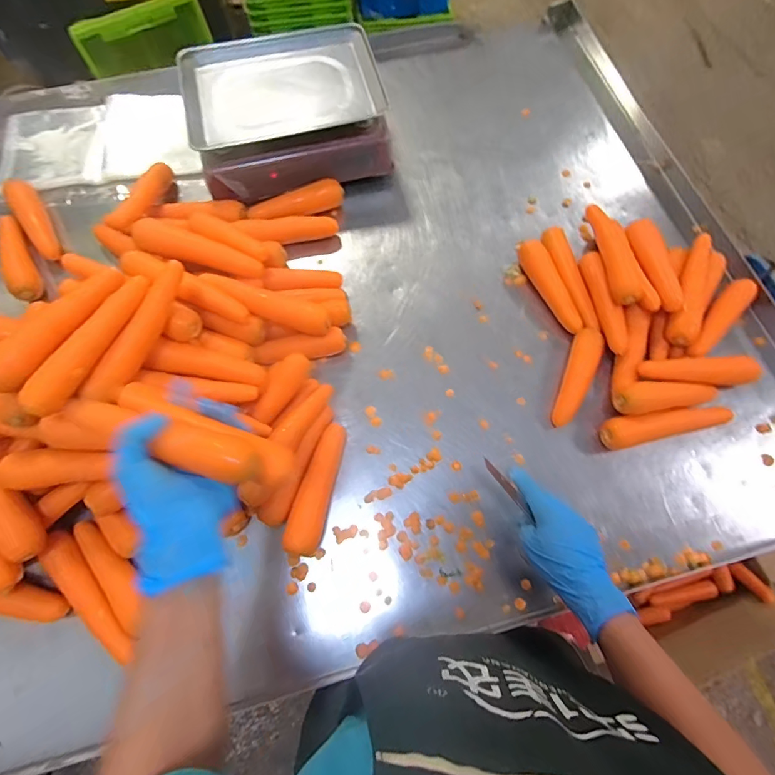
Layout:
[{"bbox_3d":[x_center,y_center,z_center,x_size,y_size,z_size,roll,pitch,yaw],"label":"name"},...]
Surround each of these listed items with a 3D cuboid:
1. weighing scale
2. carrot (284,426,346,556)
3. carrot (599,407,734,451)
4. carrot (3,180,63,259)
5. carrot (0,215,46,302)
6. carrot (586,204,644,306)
[{"bbox_3d":[-0.178,-0.499,0.776,0.336,0.114,0.293,-14,71,-5],"label":"weighing scale"},{"bbox_3d":[-0.095,0.133,0.571,0.045,0.039,0.173,10,71,3],"label":"carrot"},{"bbox_3d":[0.395,0.052,0.595,0.192,0.031,0.039,-11,71,-4],"label":"carrot"},{"bbox_3d":[-0.608,-0.286,0.725,0.042,0.034,0.187,-30,73,-10],"label":"carrot"},{"bbox_3d":[-0.613,-0.216,0.699,0.051,0.034,0.168,-29,73,-10],"label":"carrot"},{"bbox_3d":[0.354,-0.210,0.649,0.042,0.033,0.187,-5,70,-2],"label":"carrot"}]

